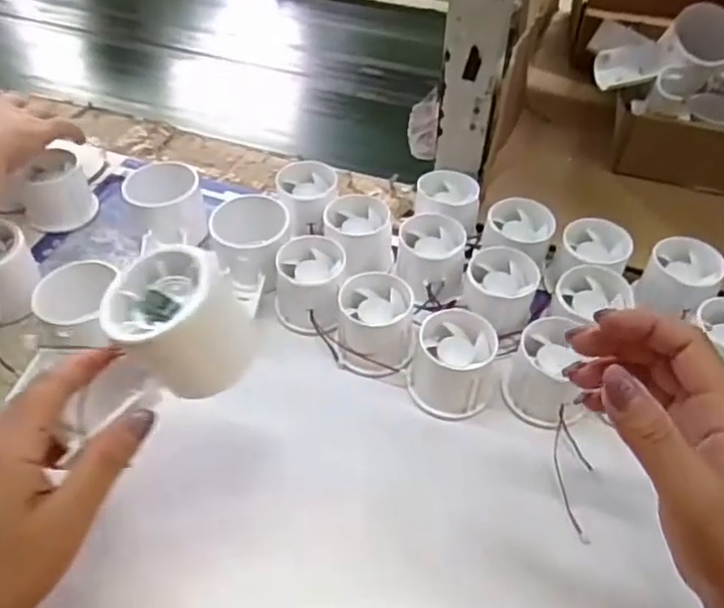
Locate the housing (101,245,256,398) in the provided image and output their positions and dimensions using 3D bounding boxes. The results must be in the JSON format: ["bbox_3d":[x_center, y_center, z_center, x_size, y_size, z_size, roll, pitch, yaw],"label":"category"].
[{"bbox_3d":[-0.086,0.010,0.324,0.058,0.060,0.058,-42,43,-13],"label":"housing"}]

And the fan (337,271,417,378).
[{"bbox_3d":[0.010,0.017,0.459,0.051,0.049,0.055,2,47,0],"label":"fan"}]

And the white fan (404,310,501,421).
[{"bbox_3d":[0.061,0.039,0.435,0.054,0.047,0.056,1,47,-1],"label":"white fan"}]

